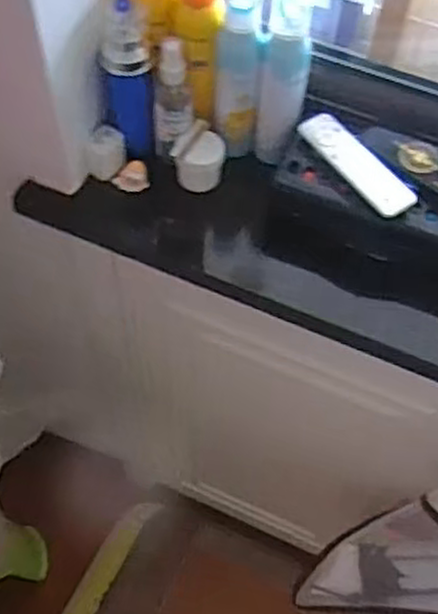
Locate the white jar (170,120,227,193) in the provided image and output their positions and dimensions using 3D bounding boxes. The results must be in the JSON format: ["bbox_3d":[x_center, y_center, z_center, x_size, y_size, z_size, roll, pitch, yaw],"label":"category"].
[{"bbox_3d":[-0.020,-0.150,0.764,0.049,0.054,0.041,-36,67,-16],"label":"white jar"}]

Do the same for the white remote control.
[{"bbox_3d":[0.128,-0.136,0.709,0.042,0.010,0.133,-31,65,-14],"label":"white remote control"}]

